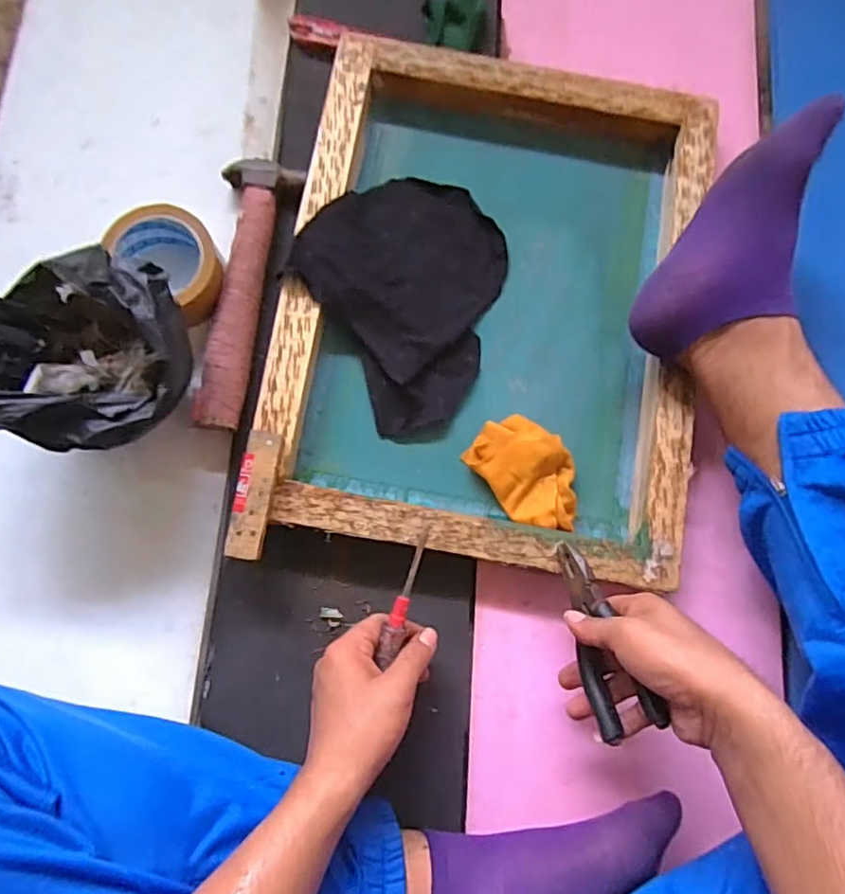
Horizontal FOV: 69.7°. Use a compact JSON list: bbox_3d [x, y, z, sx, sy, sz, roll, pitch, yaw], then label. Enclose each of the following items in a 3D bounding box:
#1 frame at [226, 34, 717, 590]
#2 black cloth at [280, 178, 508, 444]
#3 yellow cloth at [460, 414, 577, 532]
[{"bbox_3d":[0.064,-0.126,0.561,0.375,0.045,0.491,10,81,-2],"label":"frame"},{"bbox_3d":[0.000,-0.142,0.568,0.190,0.037,0.220,-33,84,-8],"label":"black cloth"},{"bbox_3d":[0.096,0.023,0.549,0.072,0.032,0.110,-39,85,-8],"label":"yellow cloth"}]

